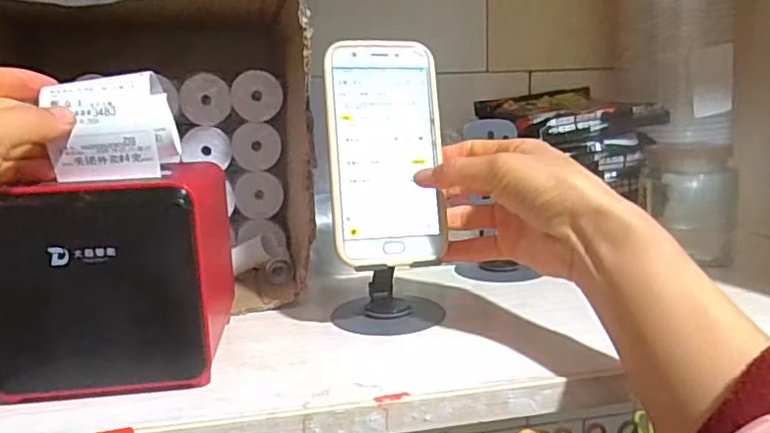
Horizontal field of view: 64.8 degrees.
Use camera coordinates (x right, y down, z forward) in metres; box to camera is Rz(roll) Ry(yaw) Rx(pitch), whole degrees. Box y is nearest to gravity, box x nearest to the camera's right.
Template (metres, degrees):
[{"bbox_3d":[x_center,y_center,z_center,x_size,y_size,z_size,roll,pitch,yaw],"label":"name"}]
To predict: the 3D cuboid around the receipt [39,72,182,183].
[{"bbox_3d":[-0.149,-0.049,0.338,0.061,0.055,0.024,-5,11,-15],"label":"receipt"}]

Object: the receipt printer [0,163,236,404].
[{"bbox_3d":[-0.154,0.032,0.366,0.117,0.110,0.123,-3,10,-5],"label":"receipt printer"}]

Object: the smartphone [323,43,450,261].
[{"bbox_3d":[0.001,-0.044,0.408,0.075,0.150,0.004,-2,-7,-12],"label":"smartphone"}]

